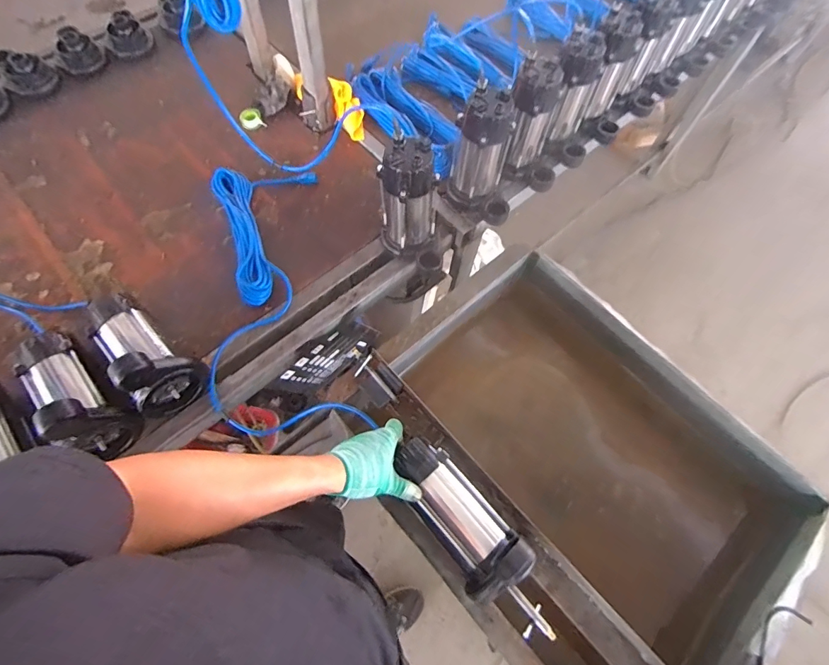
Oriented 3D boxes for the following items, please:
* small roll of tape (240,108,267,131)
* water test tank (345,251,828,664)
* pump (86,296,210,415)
[{"bbox_3d":[-0.417,-0.543,1.053,0.056,0.034,0.049,-30,72,-13],"label":"small roll of tape"},{"bbox_3d":[0.281,0.251,0.814,0.576,0.254,0.731,-37,72,-17],"label":"water test tank"},{"bbox_3d":[-0.483,0.029,0.703,0.232,0.166,0.114,37,69,14],"label":"pump"}]

